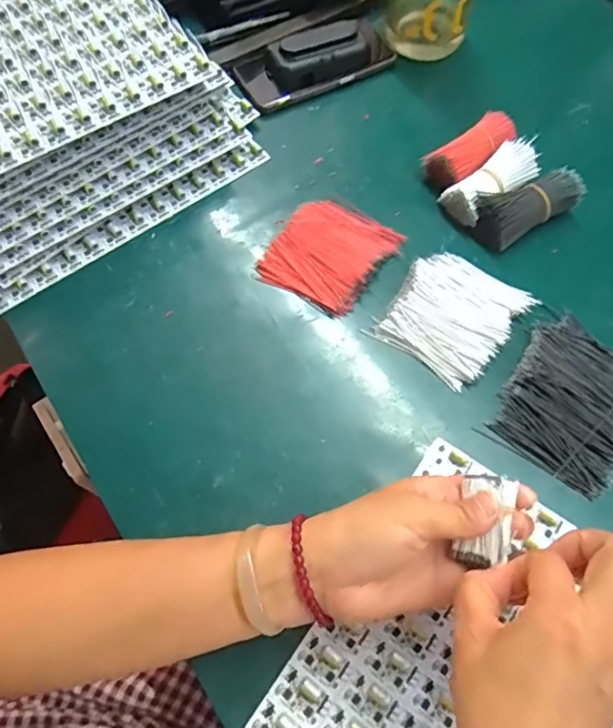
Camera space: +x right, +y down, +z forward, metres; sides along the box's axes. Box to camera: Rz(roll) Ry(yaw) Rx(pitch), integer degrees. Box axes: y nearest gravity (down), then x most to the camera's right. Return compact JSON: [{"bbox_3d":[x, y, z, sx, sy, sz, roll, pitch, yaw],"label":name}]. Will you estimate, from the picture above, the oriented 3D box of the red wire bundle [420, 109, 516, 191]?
[{"bbox_3d":[0.153,-0.198,0.509,0.086,0.031,0.042,-33,68,-14],"label":"red wire bundle"}]

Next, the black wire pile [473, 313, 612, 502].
[{"bbox_3d":[0.204,0.024,0.410,0.094,0.021,0.122,32,69,15],"label":"black wire pile"}]

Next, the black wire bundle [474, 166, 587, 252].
[{"bbox_3d":[0.196,-0.140,0.480,0.095,0.034,0.042,-28,67,-12],"label":"black wire bundle"}]

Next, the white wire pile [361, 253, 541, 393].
[{"bbox_3d":[0.121,-0.043,0.442,0.091,0.021,0.107,36,70,16],"label":"white wire pile"}]

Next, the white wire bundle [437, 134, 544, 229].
[{"bbox_3d":[0.166,-0.163,0.488,0.086,0.034,0.040,-34,69,-15],"label":"white wire bundle"}]

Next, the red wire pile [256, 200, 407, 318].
[{"bbox_3d":[0.020,-0.097,0.471,0.090,0.021,0.099,31,69,14],"label":"red wire pile"}]

